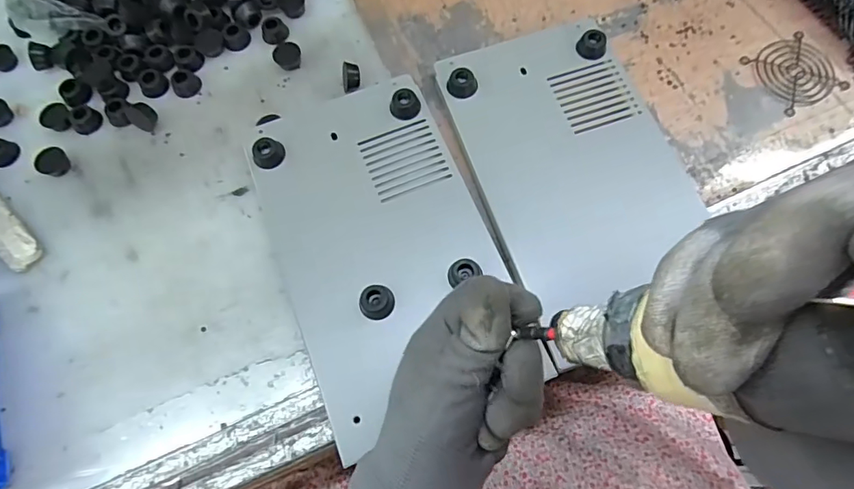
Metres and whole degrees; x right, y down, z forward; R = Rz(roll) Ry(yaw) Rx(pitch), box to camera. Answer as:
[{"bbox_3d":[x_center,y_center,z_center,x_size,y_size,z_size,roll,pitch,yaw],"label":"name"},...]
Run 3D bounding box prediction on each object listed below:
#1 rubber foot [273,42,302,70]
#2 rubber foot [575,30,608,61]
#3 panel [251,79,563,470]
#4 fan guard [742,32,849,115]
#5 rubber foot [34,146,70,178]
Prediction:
[{"bbox_3d":[-0.126,-0.170,0.441,0.022,0.013,0.019,7,72,4],"label":"rubber foot"},{"bbox_3d":[0.139,-0.168,0.414,0.023,0.011,0.022,-1,71,2],"label":"rubber foot"},{"bbox_3d":[-0.035,-0.004,0.373,0.154,0.021,0.256,-22,72,-6],"label":"panel"},{"bbox_3d":[0.319,-0.150,0.425,0.062,0.004,0.064,-26,72,-7],"label":"fan guard"},{"bbox_3d":[-0.315,-0.070,0.413,0.021,0.015,0.024,26,74,10],"label":"rubber foot"}]

